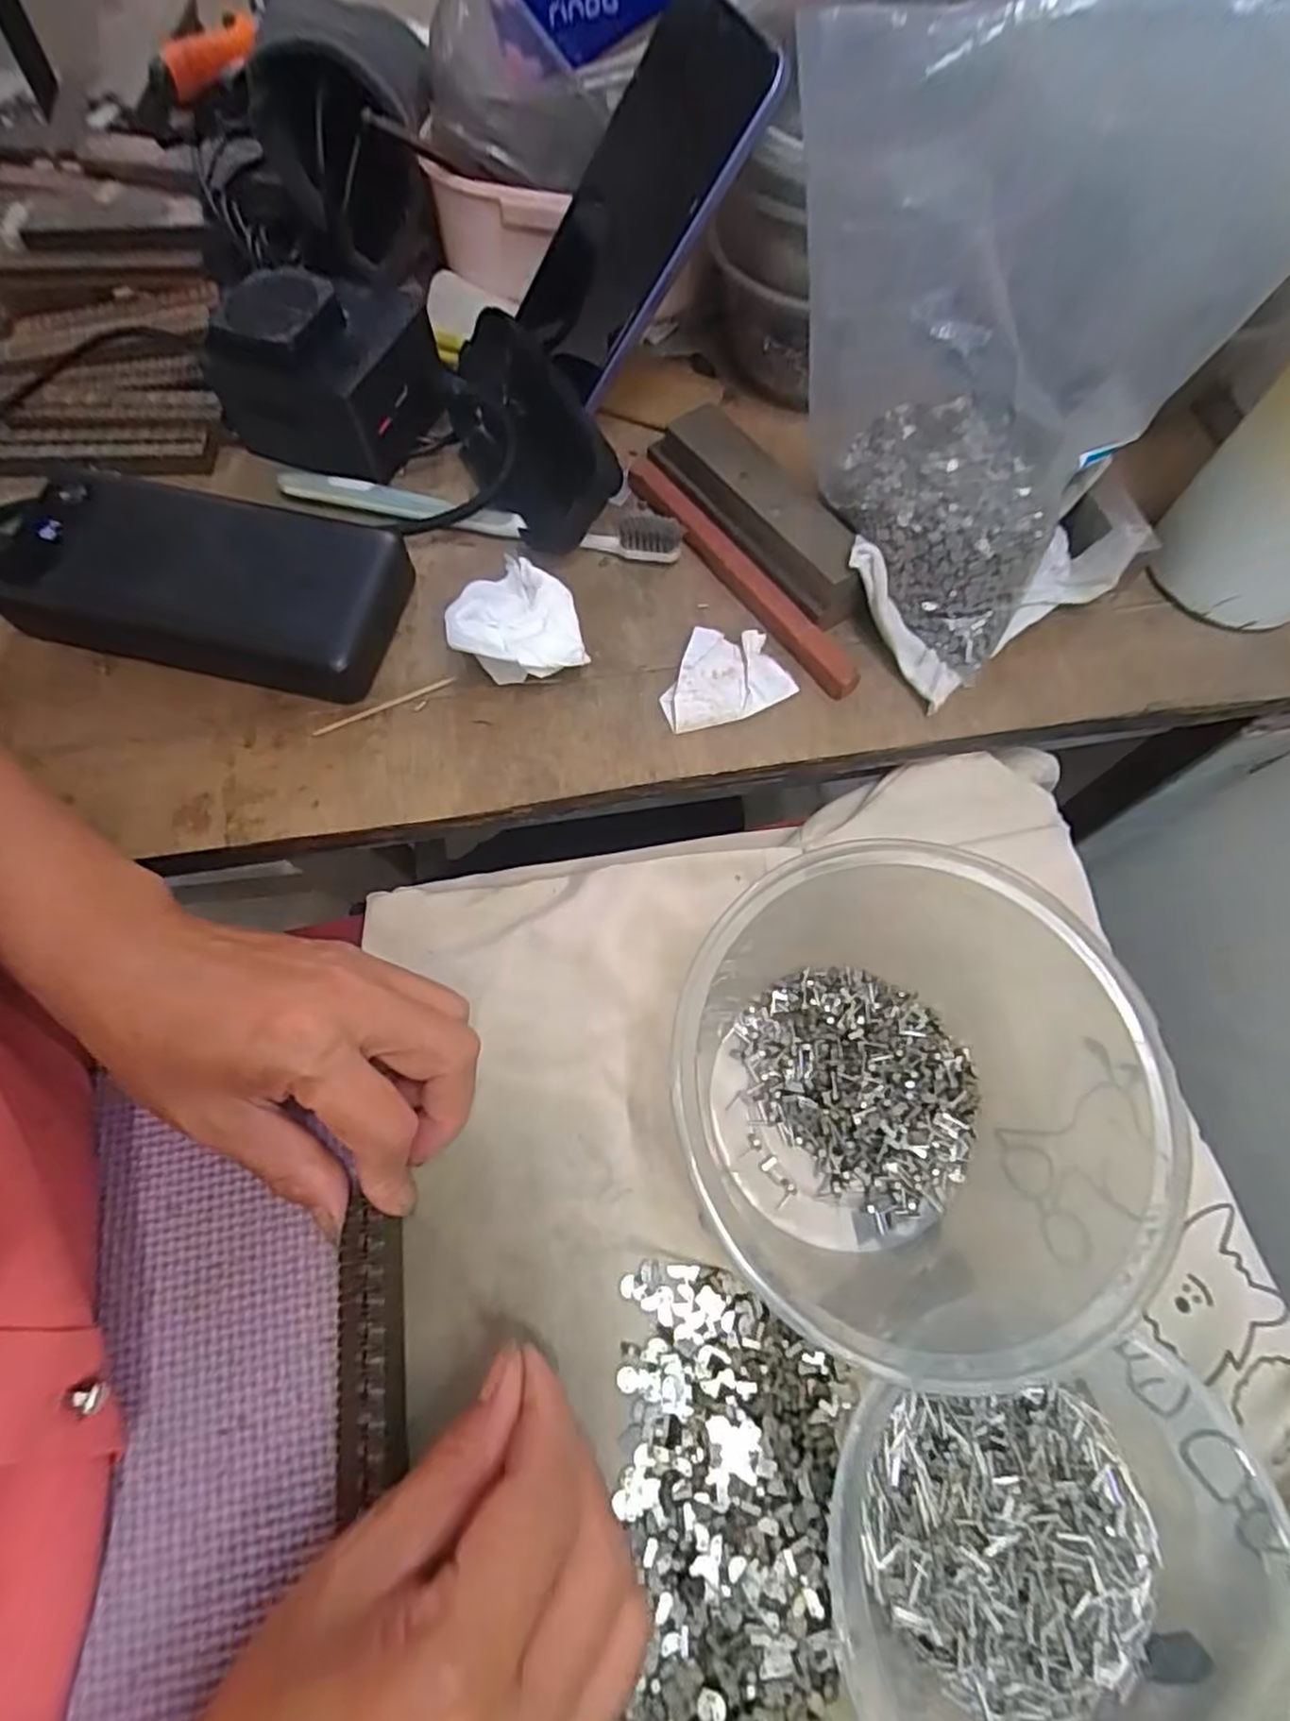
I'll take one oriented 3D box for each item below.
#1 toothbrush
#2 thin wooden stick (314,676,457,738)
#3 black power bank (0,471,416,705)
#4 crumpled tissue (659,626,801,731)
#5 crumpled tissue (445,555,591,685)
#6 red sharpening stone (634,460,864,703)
[{"bbox_3d":[-0.074,-0.155,0.323,0.183,0.013,0.021,8,68,2],"label":"toothbrush"},{"bbox_3d":[-0.106,-0.063,0.293,0.060,0.004,0.004,-23,70,-10],"label":"thin wooden stick"},{"bbox_3d":[-0.181,-0.116,0.296,0.152,0.028,0.070,12,68,4],"label":"black power bank"},{"bbox_3d":[0.031,-0.076,0.296,0.053,0.009,0.039,-20,69,-9],"label":"crumpled tissue"},{"bbox_3d":[-0.054,-0.097,0.293,0.049,0.026,0.059,-16,69,-7],"label":"crumpled tissue"},{"bbox_3d":[0.039,-0.128,0.312,0.017,0.010,0.149,-35,73,-14],"label":"red sharpening stone"}]

